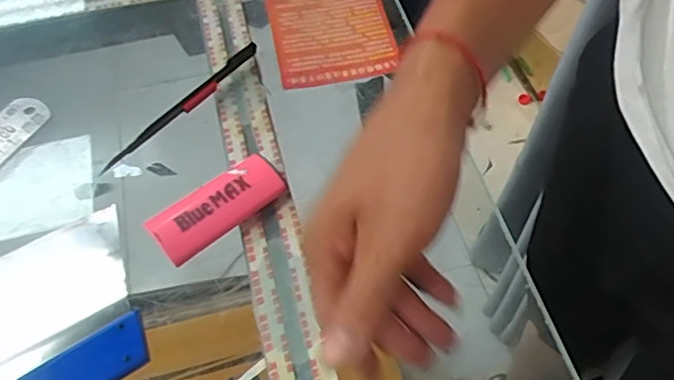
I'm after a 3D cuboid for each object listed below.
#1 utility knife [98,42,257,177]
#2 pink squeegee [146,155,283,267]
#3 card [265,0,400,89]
[{"bbox_3d":[-0.115,-0.064,0.430,0.014,0.016,0.155,30,62,20],"label":"utility knife"},{"bbox_3d":[-0.078,0.012,0.378,0.088,0.018,0.041,-34,62,-19],"label":"pink squeegee"},{"bbox_3d":[-0.008,-0.144,0.491,0.097,0.007,0.129,-10,59,-6],"label":"card"}]

